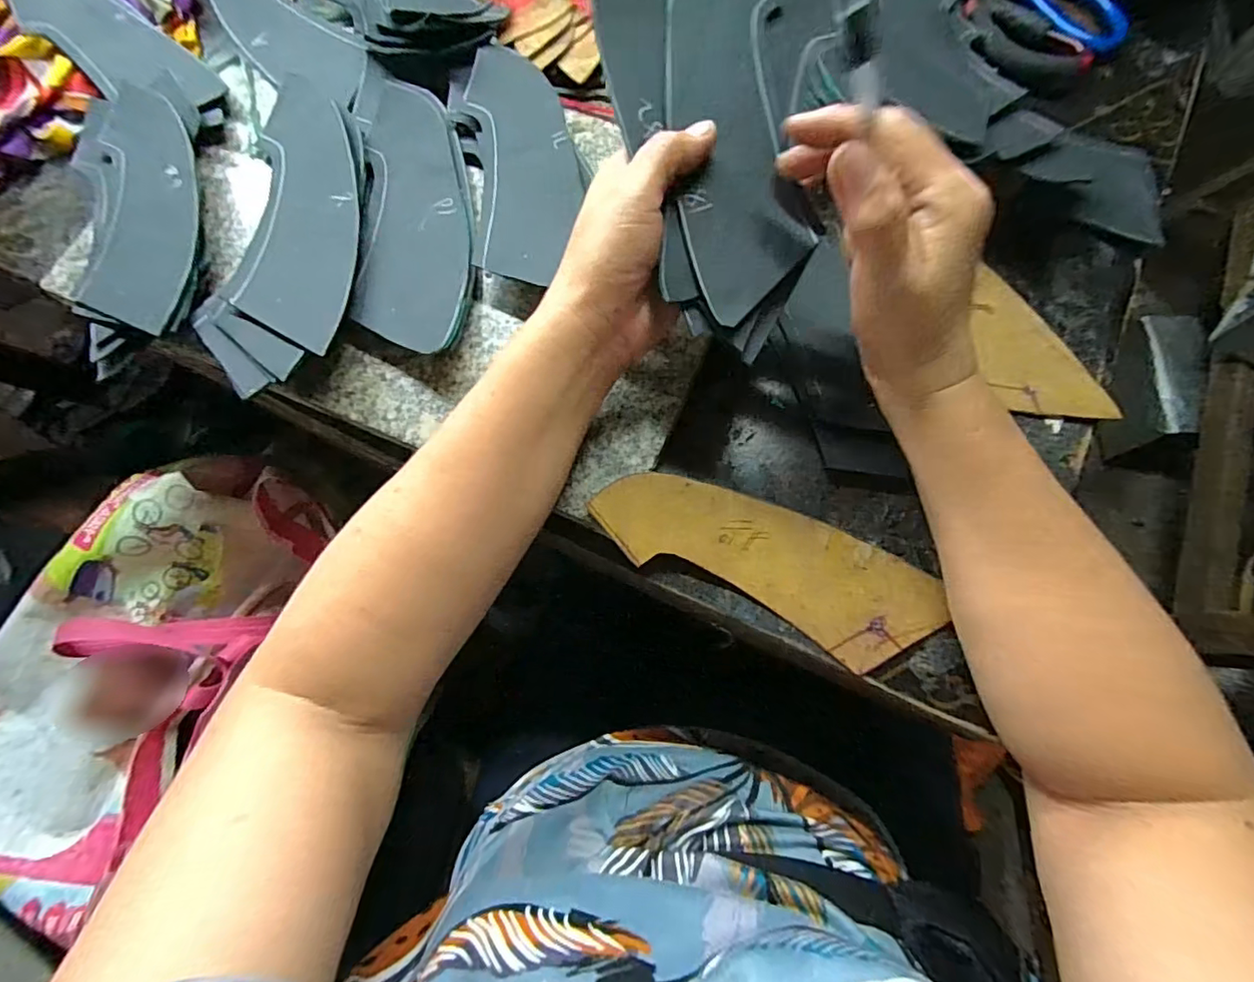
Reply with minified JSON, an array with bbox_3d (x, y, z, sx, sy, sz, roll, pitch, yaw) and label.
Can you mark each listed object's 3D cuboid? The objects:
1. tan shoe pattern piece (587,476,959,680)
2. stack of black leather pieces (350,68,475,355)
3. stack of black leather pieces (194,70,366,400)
[{"bbox_3d":[0.075,0.035,0.294,0.182,0.010,0.060,26,75,4],"label":"tan shoe pattern piece"},{"bbox_3d":[-0.131,-0.174,0.336,0.066,0.018,0.206,-8,75,0],"label":"stack of black leather pieces"},{"bbox_3d":[-0.202,-0.157,0.328,0.083,0.018,0.209,0,75,2],"label":"stack of black leather pieces"}]

